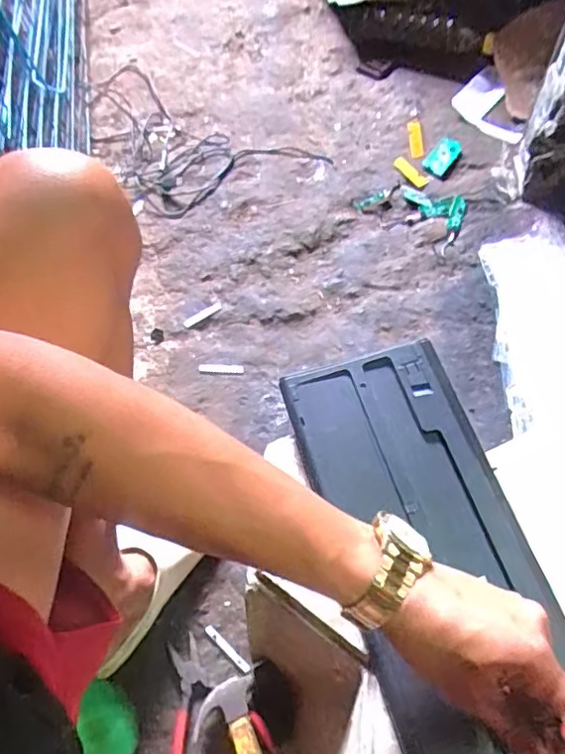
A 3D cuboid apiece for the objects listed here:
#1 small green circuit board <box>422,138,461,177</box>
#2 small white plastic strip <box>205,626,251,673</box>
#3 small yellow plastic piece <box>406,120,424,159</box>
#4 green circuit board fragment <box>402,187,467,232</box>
[{"bbox_3d":[0.279,-0.383,0.990,0.042,0.014,0.084,33,68,16],"label":"small green circuit board"},{"bbox_3d":[-0.063,0.314,0.653,0.066,0.009,0.009,40,70,18],"label":"small white plastic strip"},{"bbox_3d":[0.236,-0.422,1.004,0.025,0.007,0.090,1,63,0],"label":"small yellow plastic piece"},{"bbox_3d":[0.248,-0.280,0.936,0.103,0.008,0.067,17,65,8],"label":"green circuit board fragment"}]

